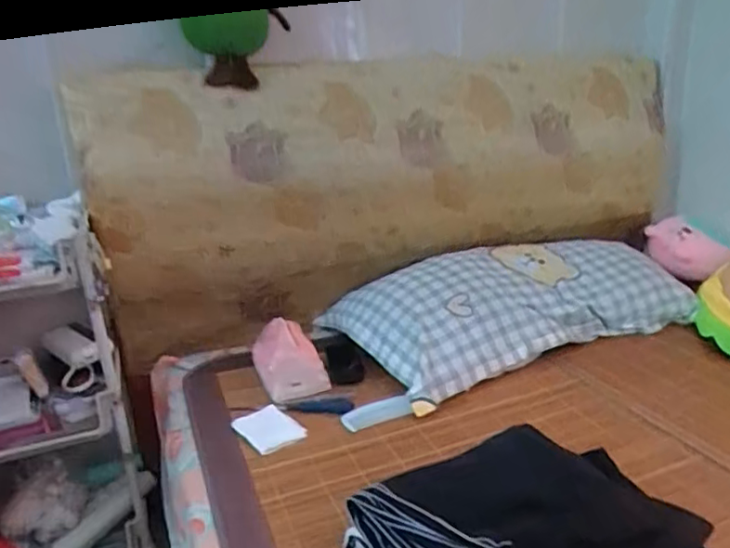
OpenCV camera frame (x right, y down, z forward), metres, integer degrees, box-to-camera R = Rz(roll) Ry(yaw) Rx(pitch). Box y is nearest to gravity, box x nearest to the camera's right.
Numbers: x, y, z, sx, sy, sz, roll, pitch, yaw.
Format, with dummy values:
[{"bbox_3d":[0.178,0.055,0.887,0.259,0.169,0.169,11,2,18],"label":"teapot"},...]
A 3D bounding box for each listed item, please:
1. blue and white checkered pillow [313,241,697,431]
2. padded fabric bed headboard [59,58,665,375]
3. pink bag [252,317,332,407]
[{"bbox_3d":[0.244,0.054,1.062,0.674,0.133,0.305,-11,20,-24],"label":"blue and white checkered pillow"},{"bbox_3d":[0.126,-0.151,1.129,1.183,0.449,0.140,-12,21,-26],"label":"padded fabric bed headboard"},{"bbox_3d":[-0.128,0.132,0.927,0.088,0.068,0.136,-13,21,-27],"label":"pink bag"}]

